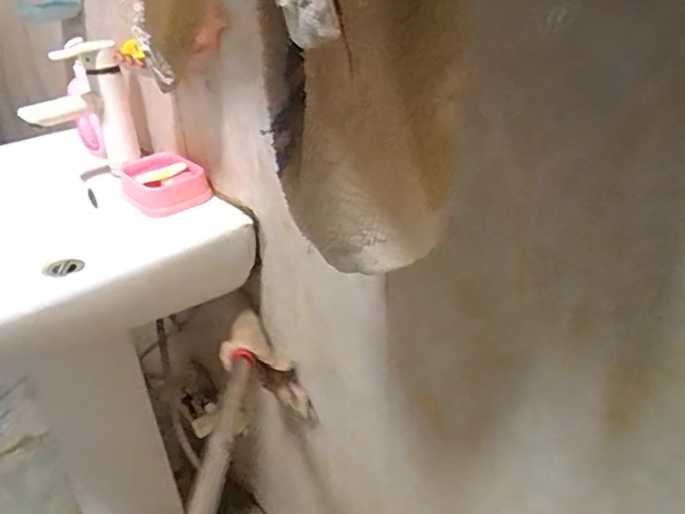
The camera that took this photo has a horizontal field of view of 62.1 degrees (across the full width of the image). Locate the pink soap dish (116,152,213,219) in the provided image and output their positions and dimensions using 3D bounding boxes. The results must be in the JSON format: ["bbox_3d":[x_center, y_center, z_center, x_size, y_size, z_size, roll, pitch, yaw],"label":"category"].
[{"bbox_3d":[-0.246,-0.095,0.785,0.121,0.051,0.095,25,41,37],"label":"pink soap dish"}]

